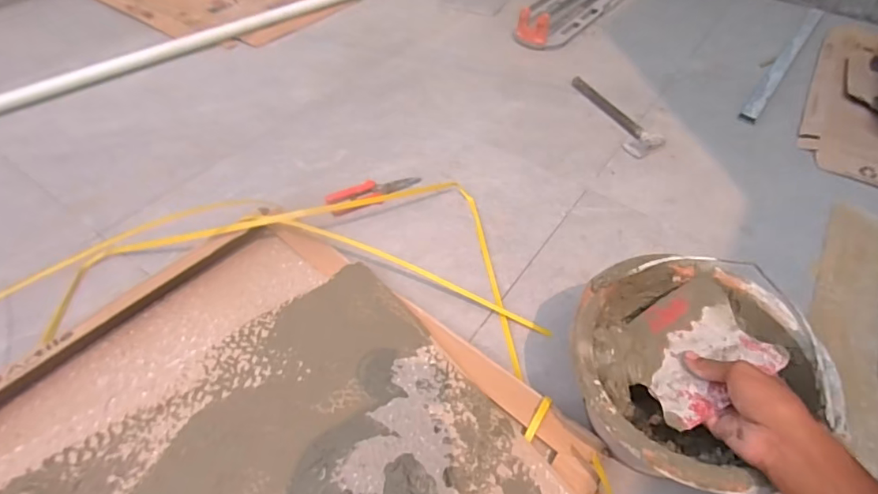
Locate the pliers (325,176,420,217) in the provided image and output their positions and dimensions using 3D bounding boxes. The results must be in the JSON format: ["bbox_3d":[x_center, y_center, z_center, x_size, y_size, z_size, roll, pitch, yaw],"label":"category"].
[{"bbox_3d":[-0.114,-0.101,0.844,0.173,0.026,0.059,-26,55,-22],"label":"pliers"}]

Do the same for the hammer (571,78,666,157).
[{"bbox_3d":[0.374,-0.290,1.015,0.082,0.033,0.269,-18,52,-16],"label":"hammer"}]

